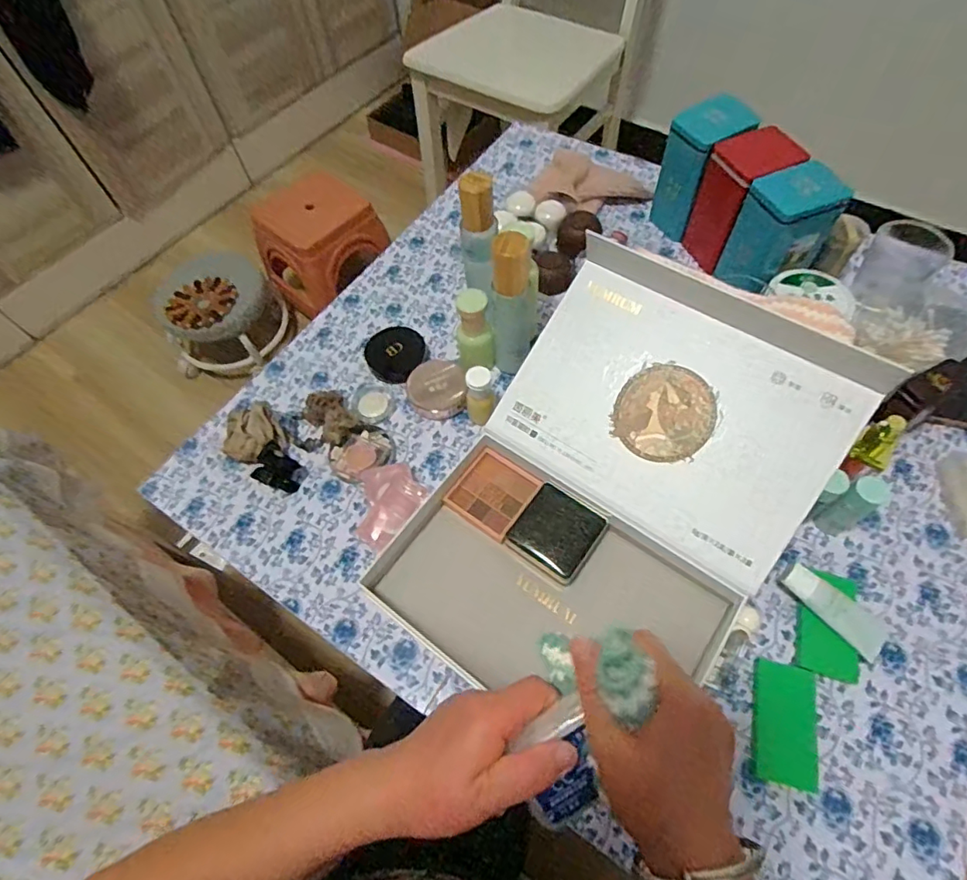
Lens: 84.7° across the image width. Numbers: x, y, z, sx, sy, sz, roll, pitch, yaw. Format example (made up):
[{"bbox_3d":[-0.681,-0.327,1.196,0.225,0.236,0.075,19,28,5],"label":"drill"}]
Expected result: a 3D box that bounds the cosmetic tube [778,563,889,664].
[{"bbox_3d":[0.305,0.147,0.459,0.097,0.016,0.029,40,70,6],"label":"cosmetic tube"}]

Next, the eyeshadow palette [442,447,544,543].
[{"bbox_3d":[0.010,0.054,0.533,0.074,0.017,0.073,31,67,19],"label":"eyeshadow palette"}]

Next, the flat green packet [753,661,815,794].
[{"bbox_3d":[0.248,0.232,0.437,0.048,0.004,0.089,13,63,10],"label":"flat green packet"}]

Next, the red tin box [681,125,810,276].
[{"bbox_3d":[0.307,-0.286,0.637,0.080,0.139,0.073,-23,62,-9],"label":"red tin box"}]

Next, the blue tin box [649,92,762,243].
[{"bbox_3d":[0.273,-0.340,0.672,0.080,0.145,0.075,-38,66,-16],"label":"blue tin box"}]

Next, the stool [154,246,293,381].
[{"bbox_3d":[-0.632,-0.300,1.286,0.235,0.219,0.234,10,62,8],"label":"stool"}]

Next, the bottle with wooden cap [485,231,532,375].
[{"bbox_3d":[0.028,-0.133,0.552,0.048,0.169,0.044,-6,61,0],"label":"bottle with wooden cap"}]

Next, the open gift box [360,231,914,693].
[{"bbox_3d":[0.121,0.036,0.478,0.286,0.145,0.396,31,67,18],"label":"open gift box"}]

